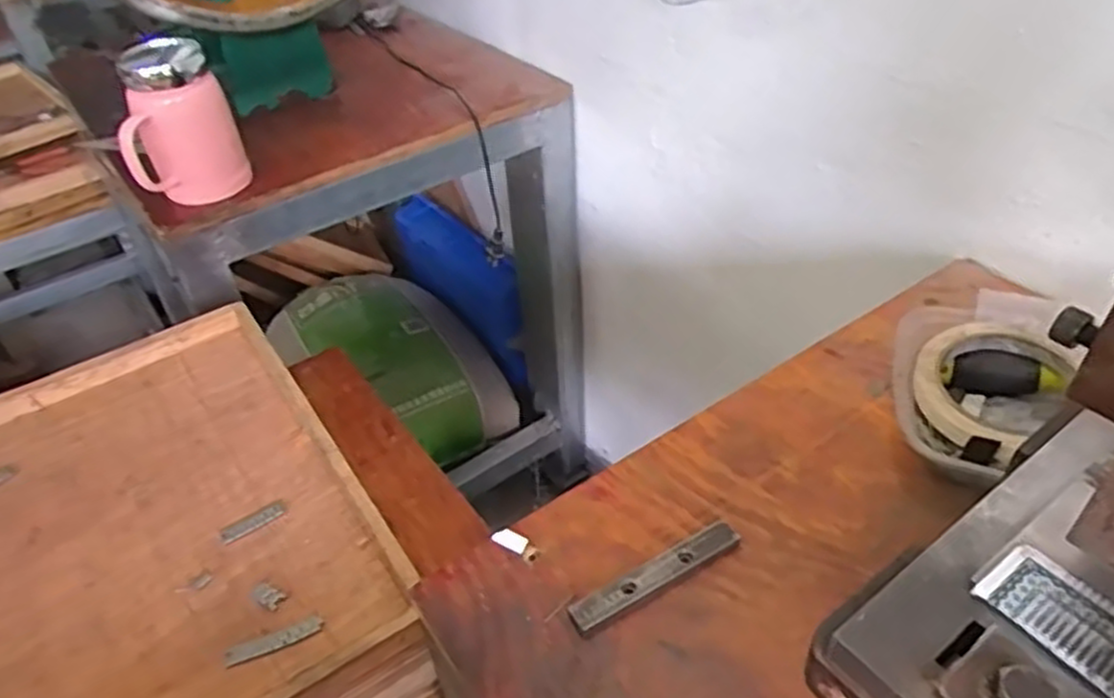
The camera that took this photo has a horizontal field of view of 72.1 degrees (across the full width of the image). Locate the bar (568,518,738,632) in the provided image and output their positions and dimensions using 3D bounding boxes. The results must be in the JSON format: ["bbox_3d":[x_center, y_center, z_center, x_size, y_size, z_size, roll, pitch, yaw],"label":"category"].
[{"bbox_3d":[0.053,0.119,0.406,0.100,0.012,0.016,-23,45,-20],"label":"bar"}]

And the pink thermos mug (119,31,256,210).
[{"bbox_3d":[-0.366,-0.213,0.736,0.104,0.134,0.081,-23,45,-20],"label":"pink thermos mug"}]

